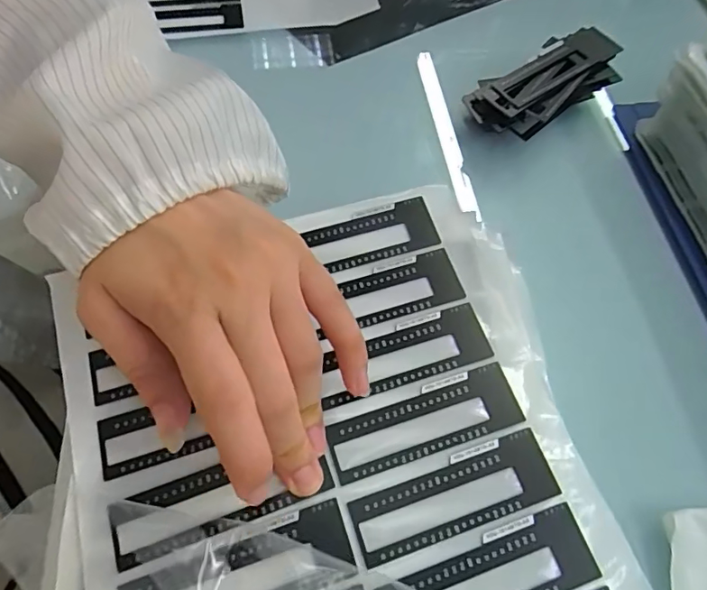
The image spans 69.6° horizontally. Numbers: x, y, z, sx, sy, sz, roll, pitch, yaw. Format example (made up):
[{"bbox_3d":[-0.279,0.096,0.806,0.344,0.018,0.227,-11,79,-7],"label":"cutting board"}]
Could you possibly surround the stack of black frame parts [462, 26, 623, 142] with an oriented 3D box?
[{"bbox_3d":[0.132,-0.143,0.350,0.109,0.040,0.056,-32,69,-17],"label":"stack of black frame parts"}]

